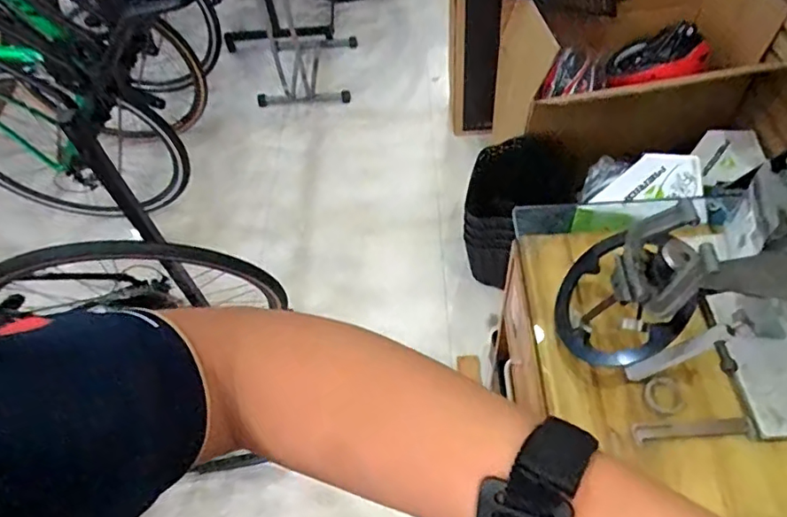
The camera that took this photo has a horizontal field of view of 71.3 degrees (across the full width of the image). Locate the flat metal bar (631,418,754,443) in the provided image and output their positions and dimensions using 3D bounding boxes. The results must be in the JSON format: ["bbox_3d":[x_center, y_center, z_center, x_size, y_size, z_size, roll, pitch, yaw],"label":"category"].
[{"bbox_3d":[0.345,0.198,0.635,0.127,0.004,0.018,-7,66,8],"label":"flat metal bar"}]

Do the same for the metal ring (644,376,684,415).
[{"bbox_3d":[0.324,0.164,0.656,0.043,0.008,0.044,-2,55,3],"label":"metal ring"}]

